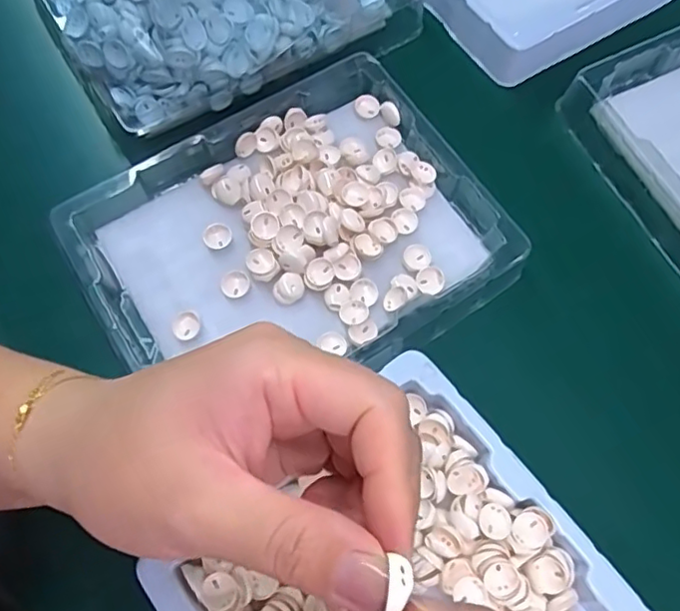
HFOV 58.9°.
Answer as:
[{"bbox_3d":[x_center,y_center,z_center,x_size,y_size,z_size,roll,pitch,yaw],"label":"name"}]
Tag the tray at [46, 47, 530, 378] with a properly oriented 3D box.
[{"bbox_3d":[-0.028,-0.039,0.342,0.216,0.031,0.168,-26,71,-11],"label":"tray"}]

